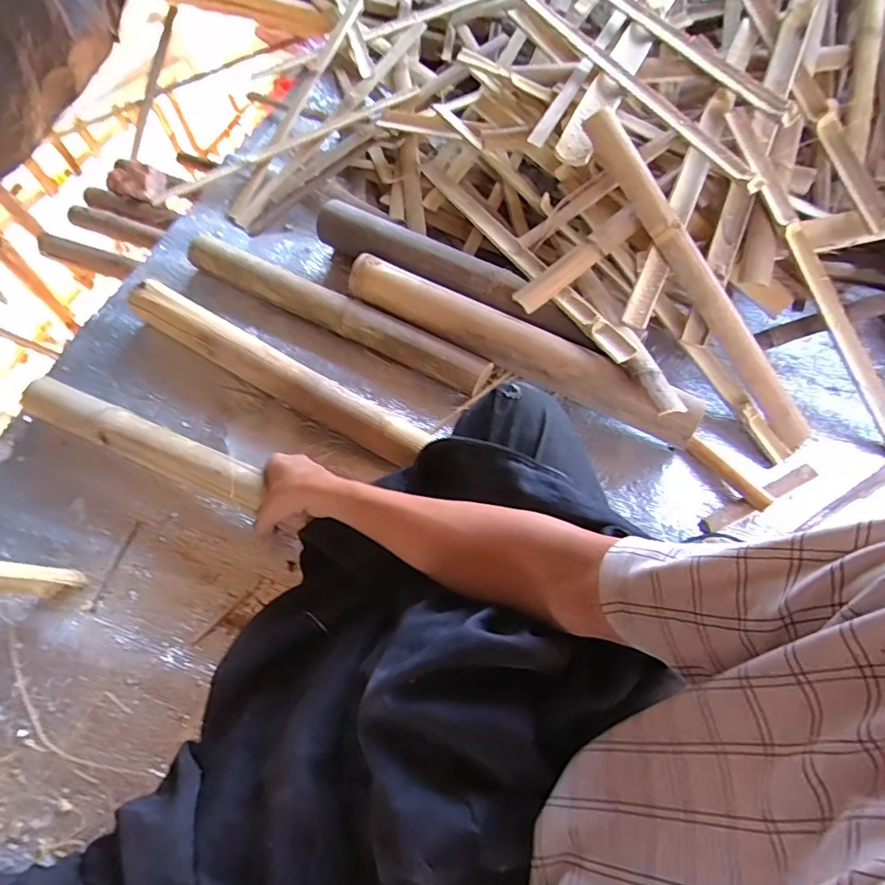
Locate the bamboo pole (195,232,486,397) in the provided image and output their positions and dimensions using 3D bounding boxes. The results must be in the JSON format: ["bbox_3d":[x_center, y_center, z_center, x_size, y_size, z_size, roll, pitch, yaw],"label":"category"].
[{"bbox_3d":[-0.167,-0.200,0.794,0.512,0.045,0.052,27,62,12],"label":"bamboo pole"}]

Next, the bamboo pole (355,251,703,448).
[{"bbox_3d":[0.099,-0.140,0.733,0.512,0.054,0.059,28,63,12],"label":"bamboo pole"}]

